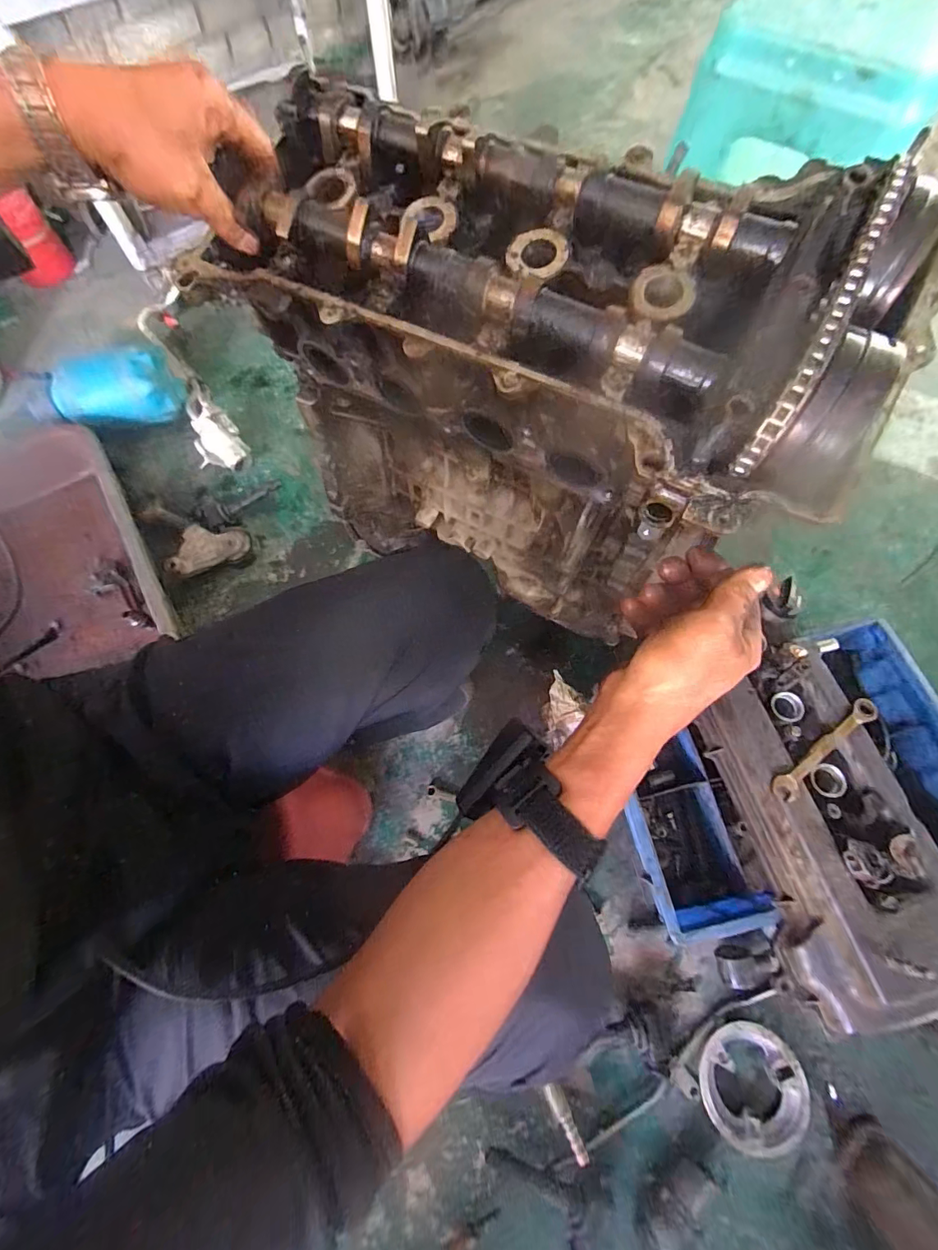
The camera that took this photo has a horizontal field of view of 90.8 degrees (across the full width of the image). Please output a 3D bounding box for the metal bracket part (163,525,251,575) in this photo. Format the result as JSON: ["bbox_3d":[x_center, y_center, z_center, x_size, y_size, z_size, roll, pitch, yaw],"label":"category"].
[{"bbox_3d":[-0.456,-0.136,0.805,0.143,0.034,0.069,-20,70,-7],"label":"metal bracket part"}]

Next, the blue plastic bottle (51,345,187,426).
[{"bbox_3d":[-0.657,-0.440,0.861,0.207,0.100,0.101,-20,70,-7],"label":"blue plastic bottle"}]

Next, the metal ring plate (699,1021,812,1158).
[{"bbox_3d":[0.332,0.536,0.536,0.117,0.018,0.118,0,69,1],"label":"metal ring plate"}]

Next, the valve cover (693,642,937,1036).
[{"bbox_3d":[0.419,0.205,0.532,0.207,0.092,0.388,-10,69,-3],"label":"valve cover"}]

